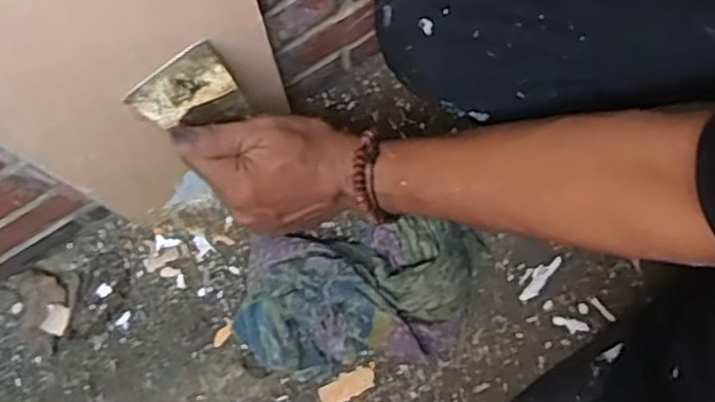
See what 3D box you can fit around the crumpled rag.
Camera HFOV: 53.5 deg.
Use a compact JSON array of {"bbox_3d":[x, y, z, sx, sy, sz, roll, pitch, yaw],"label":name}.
[{"bbox_3d":[0.003,0.080,0.604,0.208,0.056,0.115,-9,77,0],"label":"crumpled rag"}]

